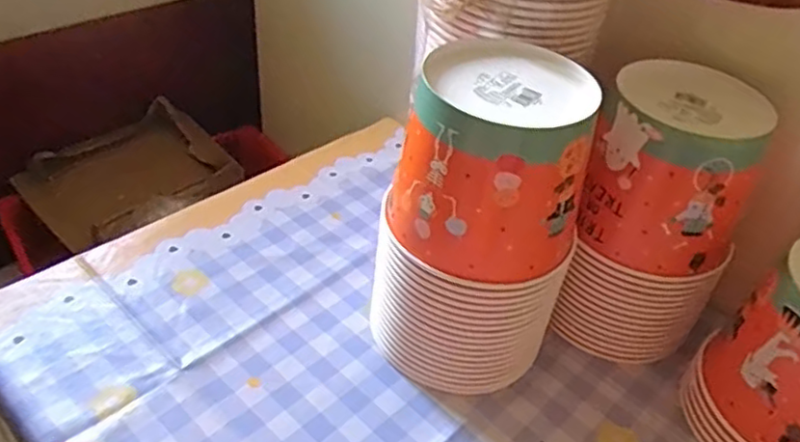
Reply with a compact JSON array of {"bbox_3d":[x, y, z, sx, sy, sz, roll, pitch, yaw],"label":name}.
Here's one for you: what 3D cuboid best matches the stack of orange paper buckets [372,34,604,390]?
[{"bbox_3d":[0.070,0.008,0.563,0.148,0.266,0.147,20,41,14],"label":"stack of orange paper buckets"}]

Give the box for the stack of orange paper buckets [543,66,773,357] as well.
[{"bbox_3d":[0.233,0.002,0.618,0.138,0.248,0.133,14,40,8],"label":"stack of orange paper buckets"}]

